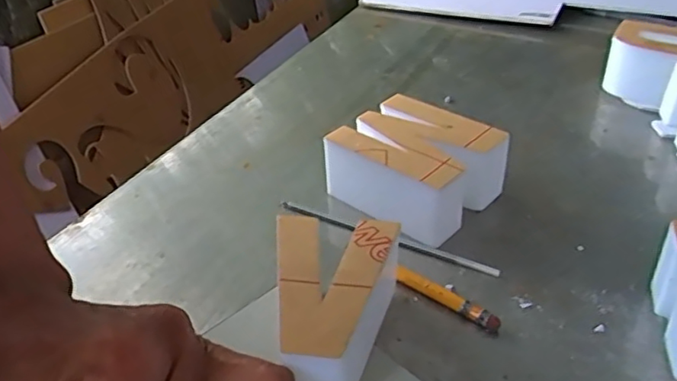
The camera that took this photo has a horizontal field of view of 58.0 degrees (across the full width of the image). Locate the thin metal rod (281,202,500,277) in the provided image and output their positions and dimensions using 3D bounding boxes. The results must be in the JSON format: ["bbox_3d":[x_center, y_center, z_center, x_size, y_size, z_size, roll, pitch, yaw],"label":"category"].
[{"bbox_3d":[0.025,0.026,0.344,0.133,0.006,0.008,14,40,23],"label":"thin metal rod"}]

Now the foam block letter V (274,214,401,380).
[{"bbox_3d":[-0.002,0.054,0.270,0.054,0.049,0.085,2,38,5],"label":"foam block letter V"}]

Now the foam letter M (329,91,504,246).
[{"bbox_3d":[0.044,-0.013,0.363,0.086,0.045,0.075,28,47,33],"label":"foam letter M"}]

